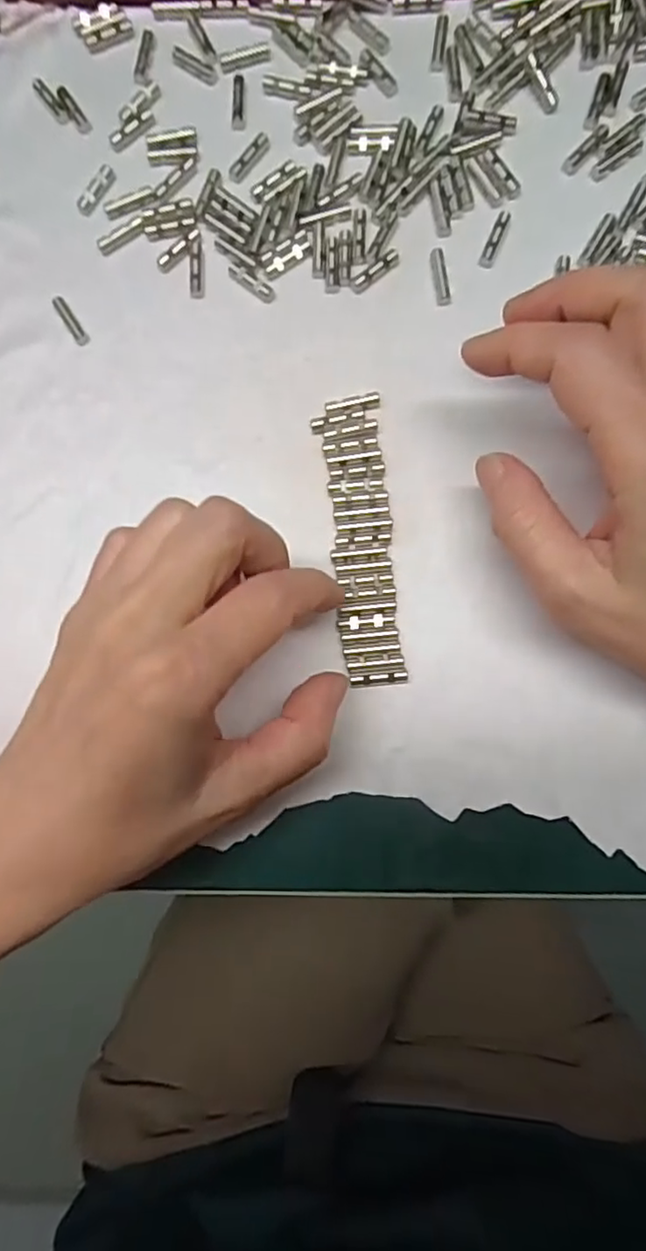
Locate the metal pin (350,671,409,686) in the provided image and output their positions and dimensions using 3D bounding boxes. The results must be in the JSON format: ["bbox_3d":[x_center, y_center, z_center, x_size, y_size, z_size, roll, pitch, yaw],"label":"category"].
[{"bbox_3d":[0.020,0.019,0.219,0.020,0.004,0.004,-6,85,4],"label":"metal pin"}]

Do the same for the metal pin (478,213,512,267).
[{"bbox_3d":[0.064,-0.144,0.234,0.006,0.004,0.021,22,88,6],"label":"metal pin"}]

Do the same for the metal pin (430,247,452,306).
[{"bbox_3d":[0.044,-0.130,0.234,0.006,0.004,0.021,-9,85,4],"label":"metal pin"}]

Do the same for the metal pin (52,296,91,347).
[{"bbox_3d":[-0.099,-0.119,0.244,0.005,0.004,0.023,-34,84,1],"label":"metal pin"}]

